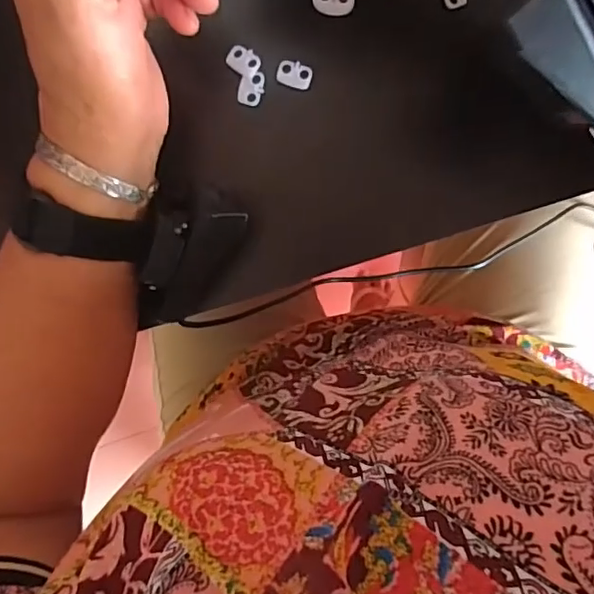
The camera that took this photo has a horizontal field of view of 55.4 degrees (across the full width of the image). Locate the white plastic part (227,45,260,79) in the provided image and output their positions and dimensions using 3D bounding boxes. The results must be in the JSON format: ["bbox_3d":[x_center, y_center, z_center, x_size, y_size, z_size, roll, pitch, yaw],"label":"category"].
[{"bbox_3d":[-0.029,-0.129,0.309,0.018,0.004,0.013,32,92,-1],"label":"white plastic part"}]

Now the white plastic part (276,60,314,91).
[{"bbox_3d":[-0.001,-0.122,0.311,0.019,0.004,0.013,13,92,-1],"label":"white plastic part"}]

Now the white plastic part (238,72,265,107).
[{"bbox_3d":[-0.025,-0.115,0.311,0.013,0.004,0.018,15,92,-1],"label":"white plastic part"}]

